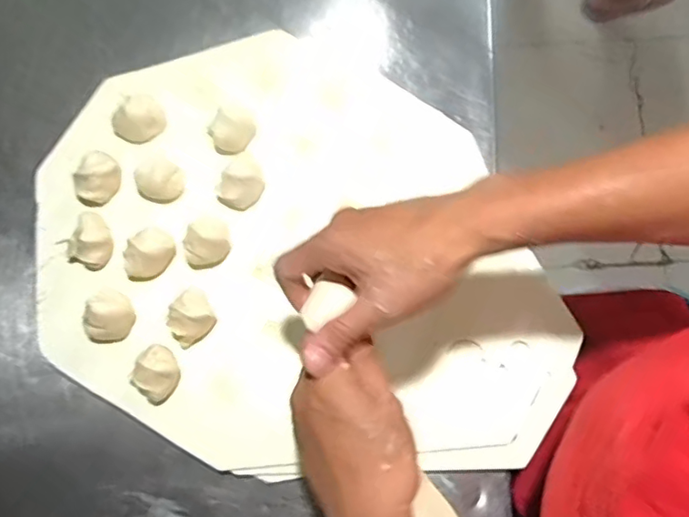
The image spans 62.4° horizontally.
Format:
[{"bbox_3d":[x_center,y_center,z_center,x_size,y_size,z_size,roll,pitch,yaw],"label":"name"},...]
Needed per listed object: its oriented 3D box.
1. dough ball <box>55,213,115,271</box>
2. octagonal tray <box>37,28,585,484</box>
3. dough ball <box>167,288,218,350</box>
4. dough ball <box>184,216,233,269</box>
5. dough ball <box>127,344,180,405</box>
[{"bbox_3d":[-0.243,-0.013,0.534,0.048,0.028,0.047,0,79,0],"label":"dough ball"},{"bbox_3d":[-0.043,0.005,0.541,0.533,0.045,0.391,31,81,6],"label":"octagonal tray"},{"bbox_3d":[-0.140,0.054,0.519,0.040,0.029,0.041,-28,80,-5],"label":"dough ball"},{"bbox_3d":[-0.128,-0.015,0.532,0.039,0.029,0.041,-8,79,-1],"label":"dough ball"},{"bbox_3d":[-0.170,0.104,0.509,0.037,0.029,0.048,20,80,4],"label":"dough ball"}]

